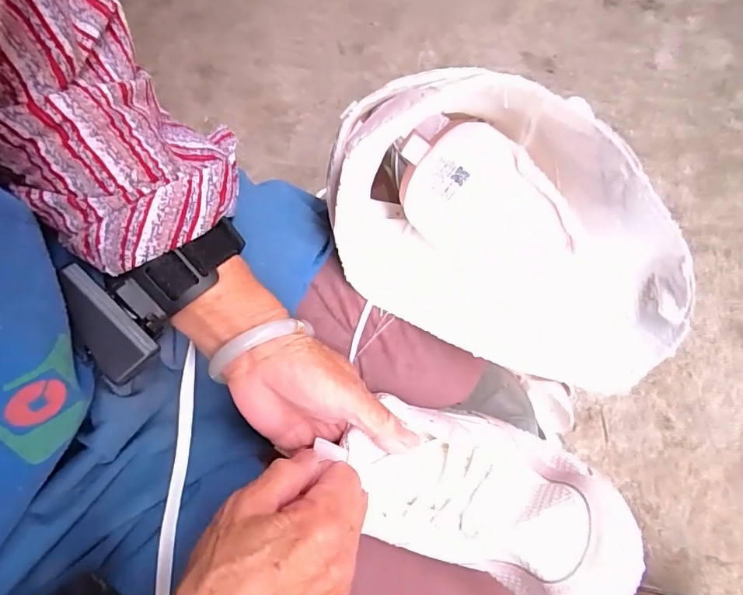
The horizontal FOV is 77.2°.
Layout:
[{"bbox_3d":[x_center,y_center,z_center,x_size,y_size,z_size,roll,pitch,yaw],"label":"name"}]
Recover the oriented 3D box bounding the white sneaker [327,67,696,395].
[{"bbox_3d":[0.081,-0.039,0.289,0.211,0.136,0.136,19,74,3],"label":"white sneaker"}]

